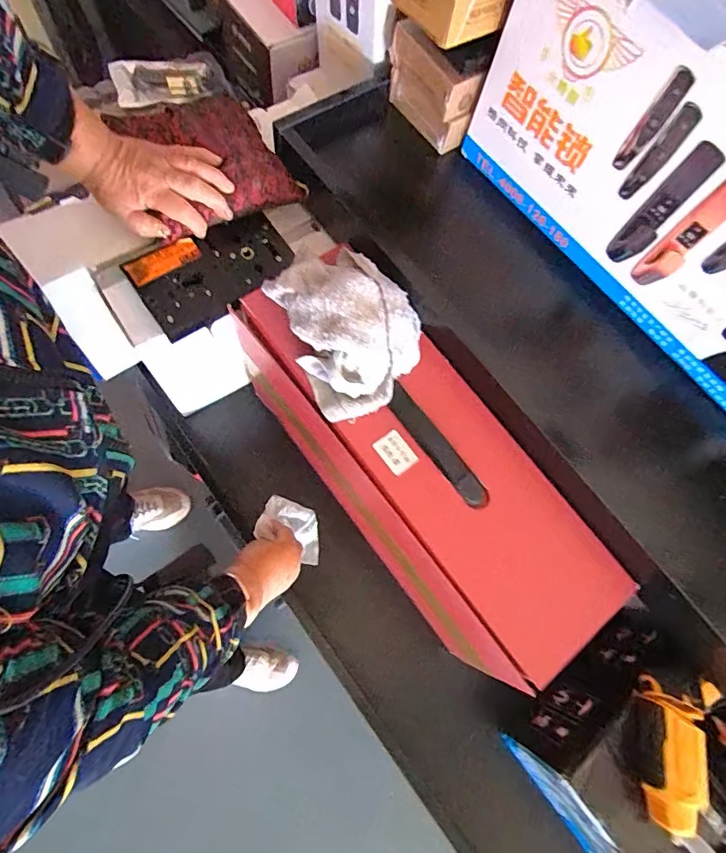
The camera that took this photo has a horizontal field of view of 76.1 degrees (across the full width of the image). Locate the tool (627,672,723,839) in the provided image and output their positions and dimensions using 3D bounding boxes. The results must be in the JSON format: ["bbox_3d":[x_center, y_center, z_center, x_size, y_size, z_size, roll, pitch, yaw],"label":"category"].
[{"bbox_3d":[0.309,0.321,0.473,0.062,0.051,0.141,20,73,8],"label":"tool"}]

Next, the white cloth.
[{"bbox_3d":[-0.018,-0.114,0.483,0.133,0.076,0.194,-21,72,-6],"label":"white cloth"}]

